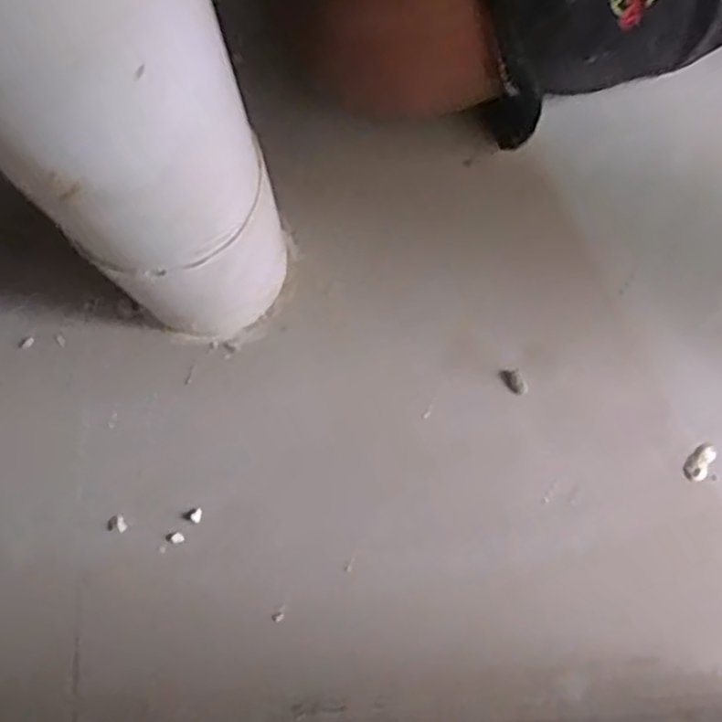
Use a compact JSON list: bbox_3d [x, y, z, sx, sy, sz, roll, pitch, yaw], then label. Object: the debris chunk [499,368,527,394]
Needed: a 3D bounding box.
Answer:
[{"bbox_3d":[0.088,0.012,0.423,0.011,0.005,0.017,-26,78,-8],"label":"debris chunk"}]

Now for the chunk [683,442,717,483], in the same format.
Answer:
[{"bbox_3d":[0.190,0.056,0.412,0.012,0.004,0.024,42,78,9],"label":"chunk"}]

